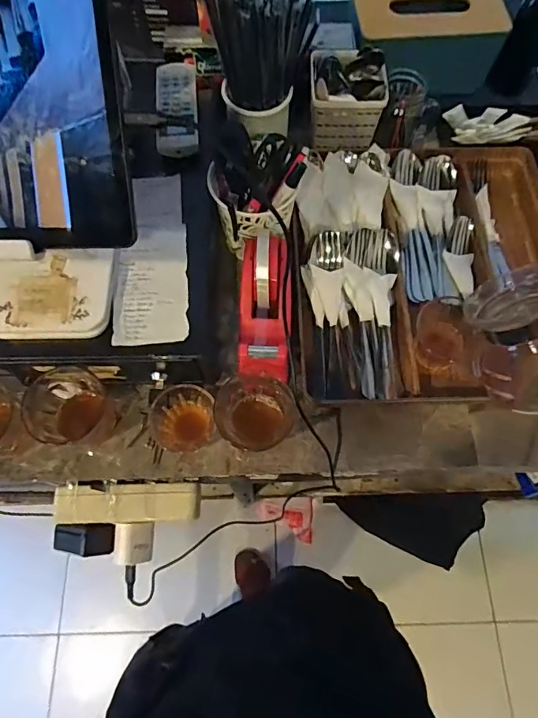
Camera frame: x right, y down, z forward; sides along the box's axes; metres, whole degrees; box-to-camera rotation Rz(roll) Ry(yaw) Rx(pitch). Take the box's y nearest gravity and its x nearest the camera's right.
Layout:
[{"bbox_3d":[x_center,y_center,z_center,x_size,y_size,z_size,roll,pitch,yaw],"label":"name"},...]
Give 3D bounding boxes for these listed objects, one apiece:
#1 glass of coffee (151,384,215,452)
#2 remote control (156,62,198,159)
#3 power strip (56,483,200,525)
[{"bbox_3d":[-0.091,0.065,0.469,0.060,0.066,0.061,0,69,0],"label":"glass of coffee"},{"bbox_3d":[-0.108,-0.293,0.517,0.046,0.022,0.123,-3,69,-2],"label":"remote control"},{"bbox_3d":[-0.158,0.161,0.493,0.157,0.031,0.041,-1,69,-1],"label":"power strip"}]

